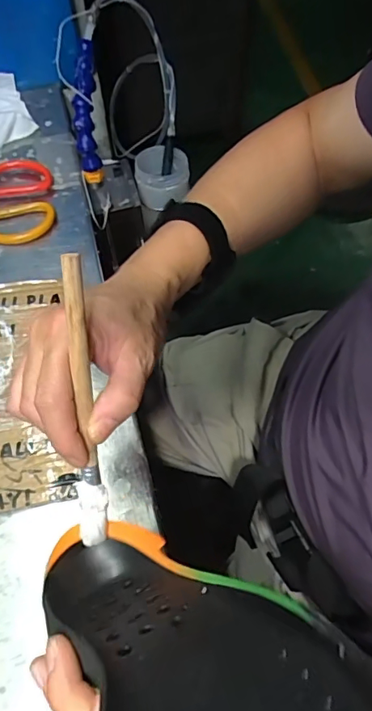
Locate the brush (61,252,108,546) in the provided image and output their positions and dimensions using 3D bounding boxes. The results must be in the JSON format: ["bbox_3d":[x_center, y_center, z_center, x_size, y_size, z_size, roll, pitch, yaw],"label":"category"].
[{"bbox_3d":[-0.058,0.034,0.284,0.015,0.181,0.011,1,21,4],"label":"brush"}]

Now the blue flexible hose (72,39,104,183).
[{"bbox_3d":[-0.111,-0.272,0.555,0.022,0.037,0.144,2,109,4],"label":"blue flexible hose"}]

